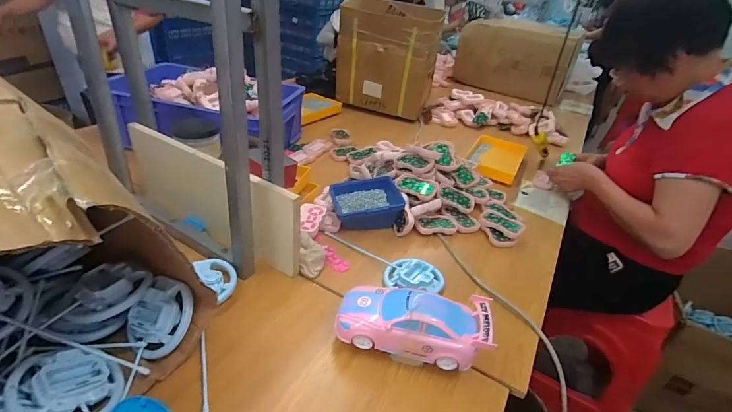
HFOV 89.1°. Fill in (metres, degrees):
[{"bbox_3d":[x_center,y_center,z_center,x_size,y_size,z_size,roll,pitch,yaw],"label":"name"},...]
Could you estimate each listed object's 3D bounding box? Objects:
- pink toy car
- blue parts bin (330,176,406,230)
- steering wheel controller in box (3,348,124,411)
[{"bbox_3d":[0.064,0.153,0.501,0.199,0.060,0.084,10,33,4],"label":"pink toy car"},{"bbox_3d":[0.000,-0.005,0.794,0.139,0.061,0.116,-1,34,-14],"label":"blue parts bin"},{"bbox_3d":[-0.313,0.194,0.393,0.095,0.026,0.095,36,19,-14],"label":"steering wheel controller in box"}]

